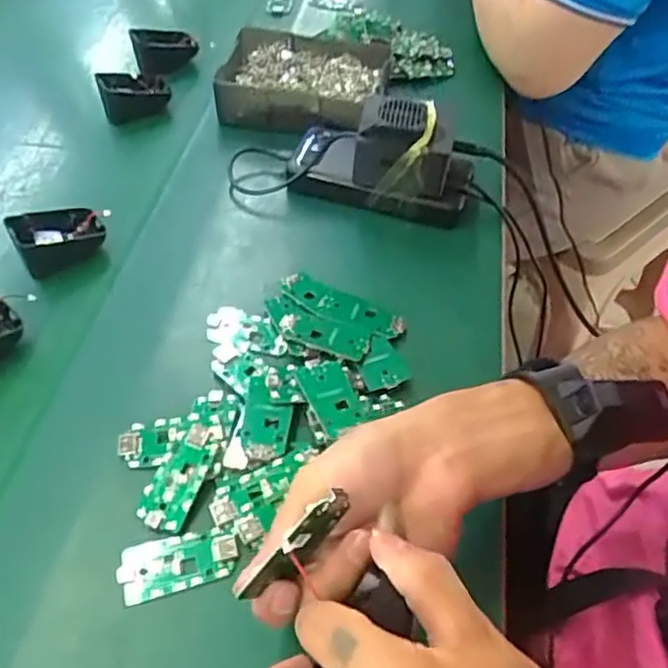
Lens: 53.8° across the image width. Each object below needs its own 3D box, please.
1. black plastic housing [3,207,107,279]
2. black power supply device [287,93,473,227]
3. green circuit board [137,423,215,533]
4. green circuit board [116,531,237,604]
[{"bbox_3d":[-0.214,-0.077,0.519,0.068,0.040,0.050,-26,55,-20],"label":"black plastic housing"},{"bbox_3d":[0.039,-0.157,0.555,0.155,0.074,0.077,14,52,12],"label":"black power supply device"},{"bbox_3d":[-0.093,0.085,0.396,0.030,0.004,0.064,16,62,19],"label":"green circuit board"},{"bbox_3d":[-0.087,0.128,0.370,0.064,0.004,0.031,-12,51,-9],"label":"green circuit board"}]

